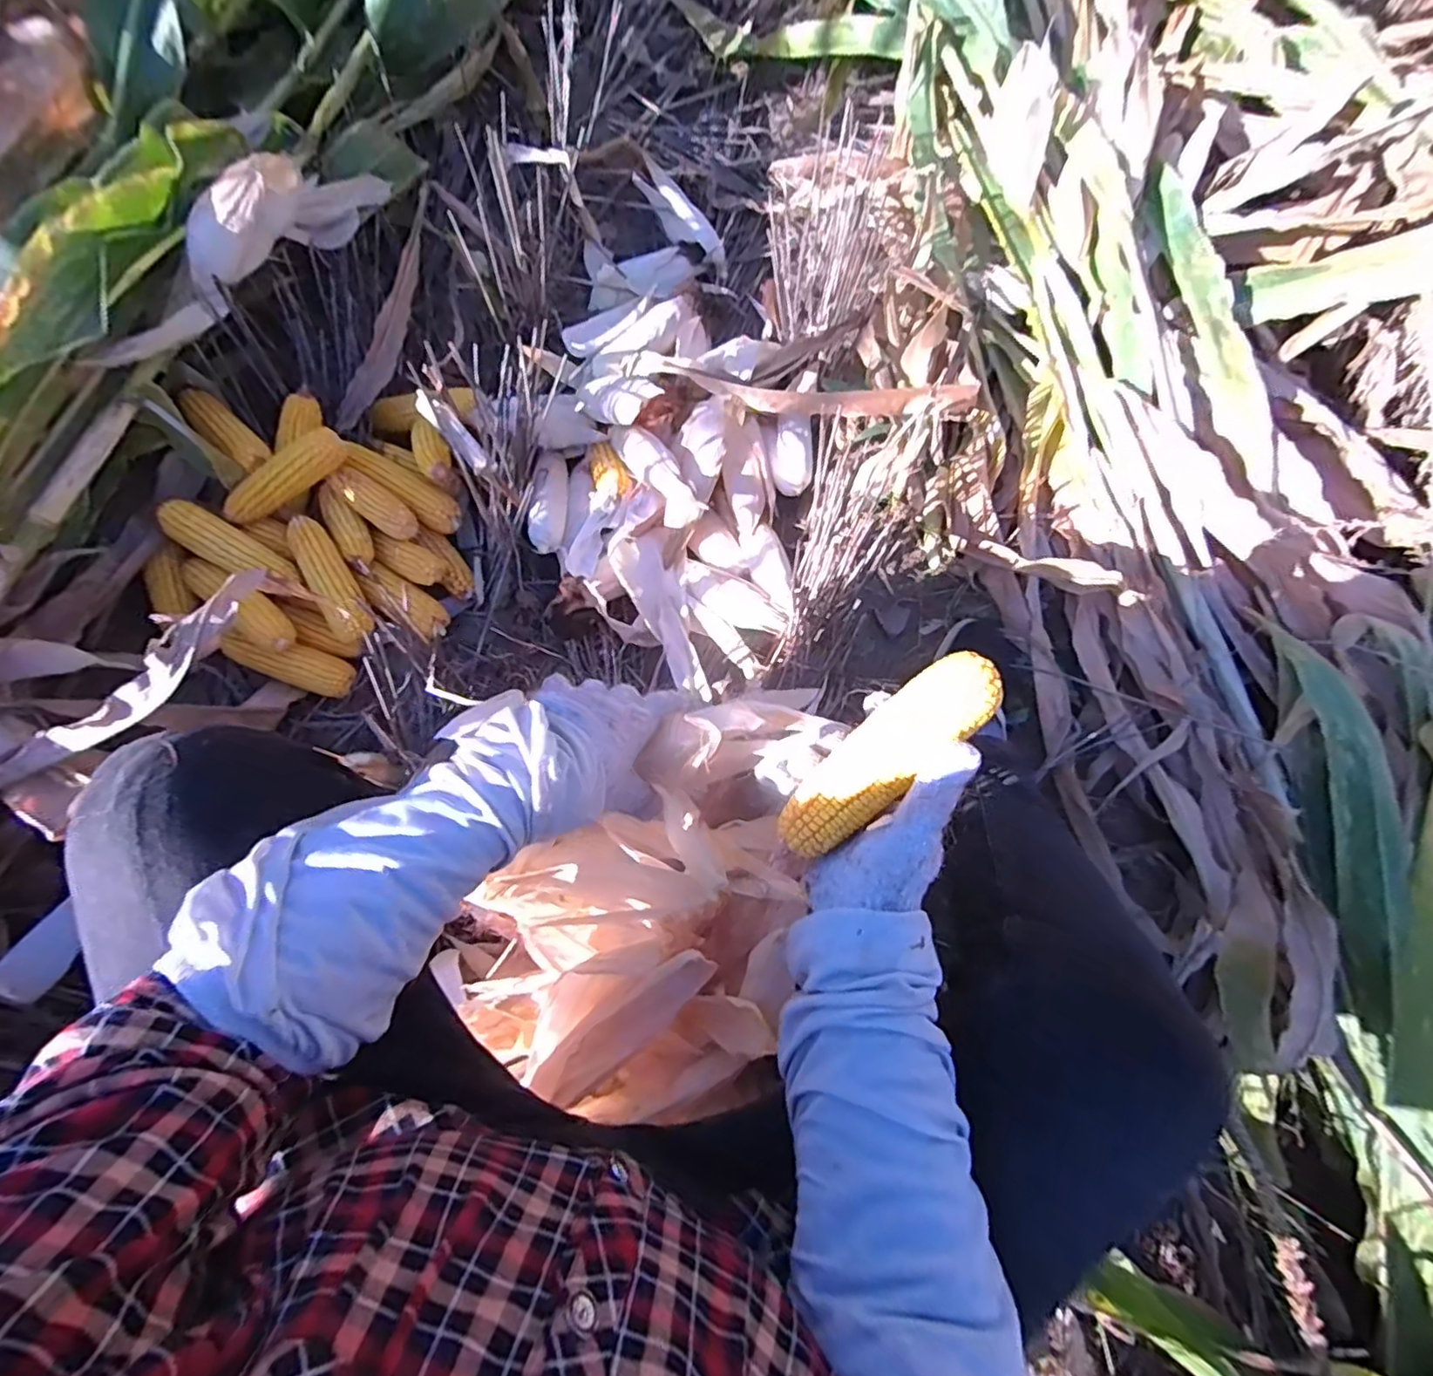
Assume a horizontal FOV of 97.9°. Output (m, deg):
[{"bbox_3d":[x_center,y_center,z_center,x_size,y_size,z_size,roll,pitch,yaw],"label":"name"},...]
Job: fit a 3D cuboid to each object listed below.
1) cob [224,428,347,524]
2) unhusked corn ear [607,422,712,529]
[{"bbox_3d":[-0.538,-0.264,0.780,0.165,0.038,0.040,-42,79,-11],"label":"cob"},{"bbox_3d":[-0.087,-0.309,0.876,0.055,0.058,0.187,-34,78,-9],"label":"unhusked corn ear"}]

